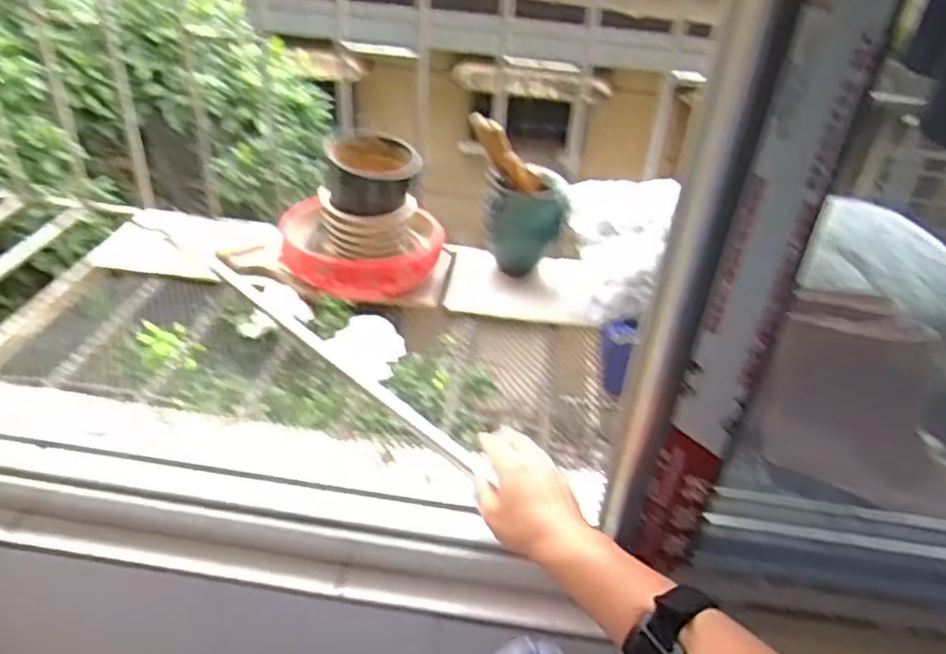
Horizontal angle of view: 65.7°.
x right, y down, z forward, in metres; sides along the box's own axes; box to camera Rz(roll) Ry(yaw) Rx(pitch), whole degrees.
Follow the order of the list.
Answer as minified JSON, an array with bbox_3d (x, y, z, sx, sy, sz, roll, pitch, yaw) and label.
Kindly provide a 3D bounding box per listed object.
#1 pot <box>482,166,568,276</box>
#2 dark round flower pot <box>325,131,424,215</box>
[{"bbox_3d":[0.073,-0.158,1.087,0.117,0.168,0.102,7,36,3],"label":"pot"},{"bbox_3d":[-0.141,-0.220,1.035,0.127,0.080,0.119,-2,37,-9],"label":"dark round flower pot"}]

